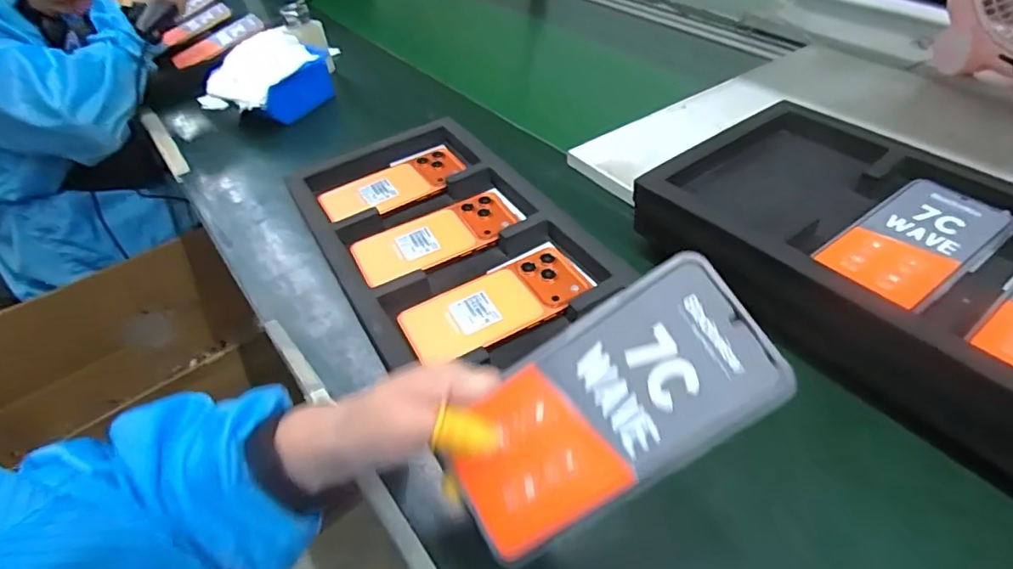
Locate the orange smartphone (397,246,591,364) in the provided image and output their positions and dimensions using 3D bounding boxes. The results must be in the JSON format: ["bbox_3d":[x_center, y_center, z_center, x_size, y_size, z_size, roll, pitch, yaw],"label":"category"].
[{"bbox_3d":[-0.009,0.018,0.501,0.162,0.018,0.075,-22,46,-18],"label":"orange smartphone"}]

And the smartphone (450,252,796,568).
[{"bbox_3d":[0.046,0.062,0.274,0.163,0.006,0.078,-37,72,10],"label":"smartphone"}]

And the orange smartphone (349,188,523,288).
[{"bbox_3d":[-0.069,-0.051,0.570,0.169,0.009,0.085,-23,46,-19],"label":"orange smartphone"}]

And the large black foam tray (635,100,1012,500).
[{"bbox_3d":[0.344,0.013,0.418,0.219,0.080,0.472,-30,49,-25],"label":"large black foam tray"}]

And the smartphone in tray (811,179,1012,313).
[{"bbox_3d":[0.315,-0.035,0.432,0.152,0.010,0.079,-27,48,-23],"label":"smartphone in tray"}]

